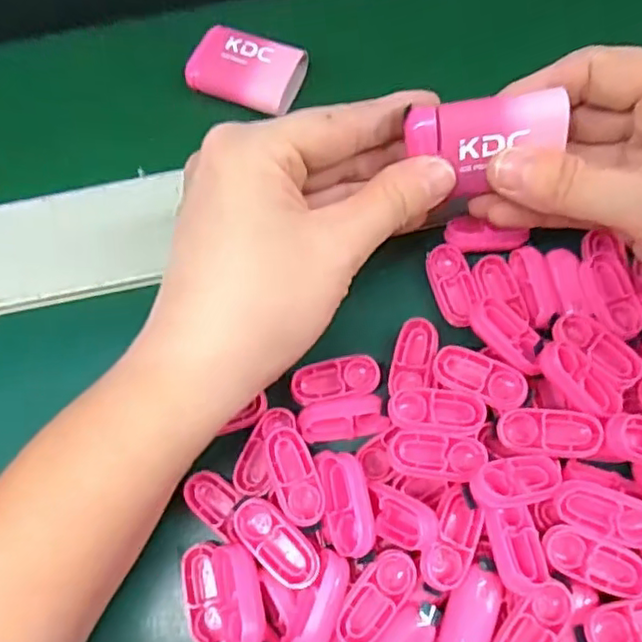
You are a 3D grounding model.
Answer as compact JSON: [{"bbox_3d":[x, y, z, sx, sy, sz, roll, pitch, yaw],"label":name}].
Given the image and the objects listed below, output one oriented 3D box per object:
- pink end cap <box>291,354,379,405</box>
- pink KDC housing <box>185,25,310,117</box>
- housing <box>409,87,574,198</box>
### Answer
[{"bbox_3d":[0.006,0.022,0.241,0.033,0.004,0.015,-10,70,-1],"label":"pink end cap"},{"bbox_3d":[-0.035,-0.117,0.297,0.050,0.014,0.034,21,73,9],"label":"pink KDC housing"},{"bbox_3d":[0.056,-0.061,0.218,0.048,0.016,0.029,-5,113,6],"label":"housing"}]

